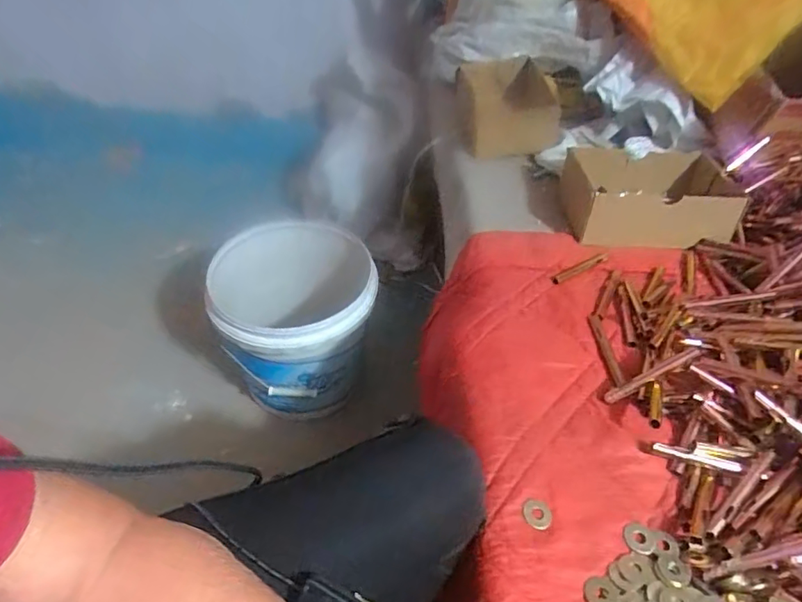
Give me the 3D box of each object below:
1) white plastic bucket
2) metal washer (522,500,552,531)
[{"bbox_3d":[-0.175,0.039,0.880,0.261,0.241,0.228,-20,51,-23],"label":"white plastic bucket"},{"bbox_3d":[0.103,0.161,0.388,0.022,0.004,0.021,3,46,-3],"label":"metal washer"}]

